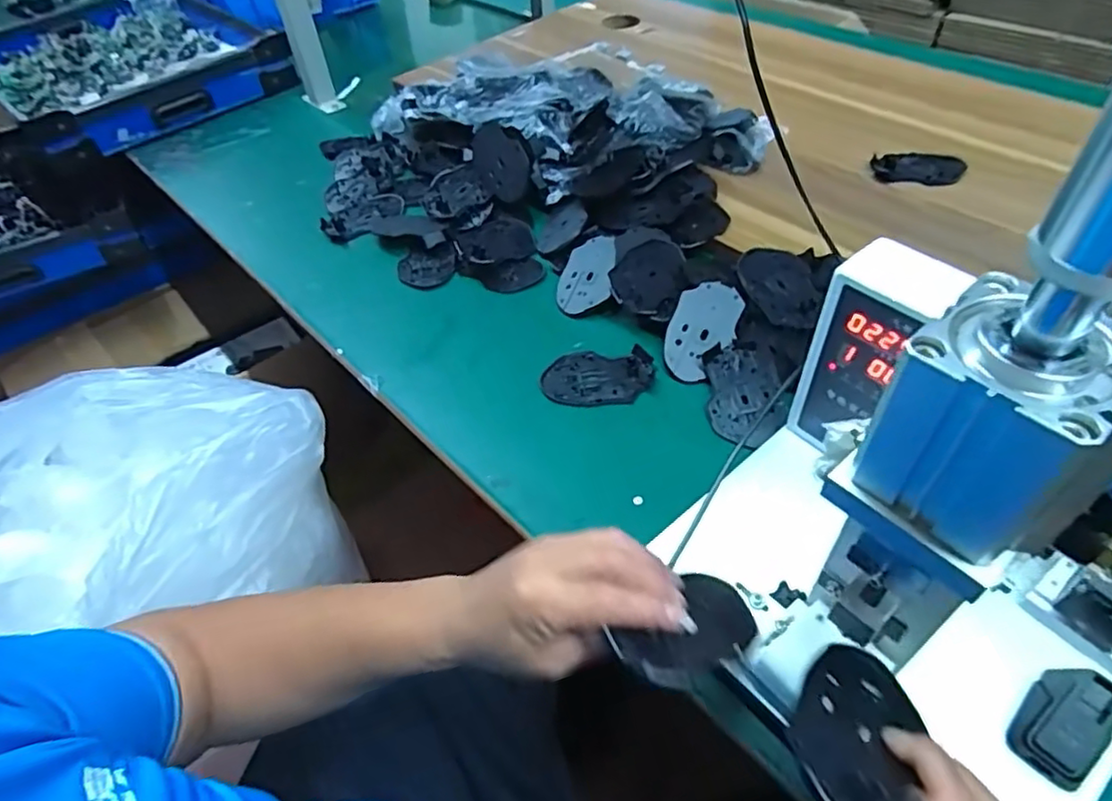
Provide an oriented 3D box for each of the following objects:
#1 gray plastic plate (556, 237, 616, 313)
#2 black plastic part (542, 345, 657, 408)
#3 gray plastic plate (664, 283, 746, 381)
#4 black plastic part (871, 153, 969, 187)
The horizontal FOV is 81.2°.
[{"bbox_3d":[0.038,-0.151,0.762,0.070,0.013,0.104,-7,55,25],"label":"gray plastic plate"},{"bbox_3d":[0.044,-0.025,0.673,0.111,0.006,0.073,1,49,6],"label":"black plastic part"},{"bbox_3d":[0.151,-0.073,0.676,0.063,0.006,0.110,23,80,10],"label":"gray plastic plate"},{"bbox_3d":[0.475,-0.306,0.855,0.111,0.019,0.051,5,49,10],"label":"black plastic part"}]

